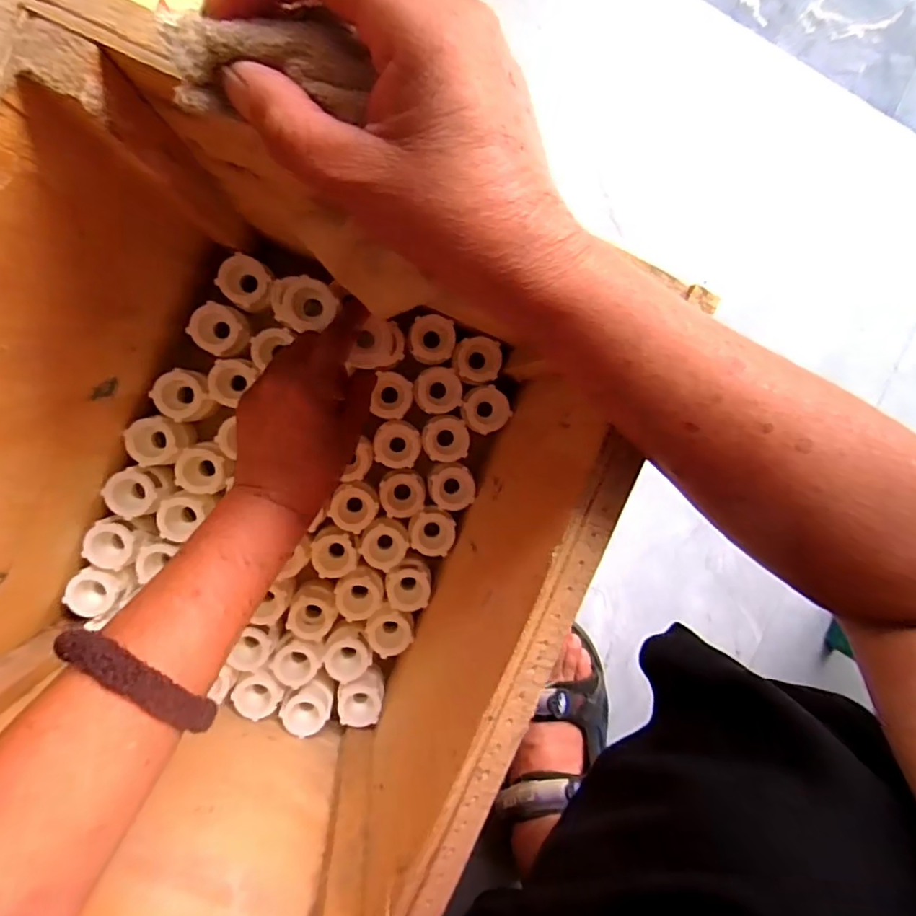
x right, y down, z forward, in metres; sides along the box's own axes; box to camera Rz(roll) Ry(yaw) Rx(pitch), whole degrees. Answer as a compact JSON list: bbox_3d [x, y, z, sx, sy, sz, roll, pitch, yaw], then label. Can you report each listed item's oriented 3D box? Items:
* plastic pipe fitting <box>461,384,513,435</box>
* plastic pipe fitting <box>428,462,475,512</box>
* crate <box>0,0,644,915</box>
[{"bbox_3d":[0.022,-0.041,0.455,0.038,0.019,0.037,-24,98,-4],"label":"plastic pipe fitting"},{"bbox_3d":[-0.006,0.023,0.458,0.037,0.031,0.038,-1,95,-7],"label":"plastic pipe fitting"},{"bbox_3d":[-0.125,0.043,0.344,0.316,0.234,0.387,23,92,-8],"label":"crate"}]

